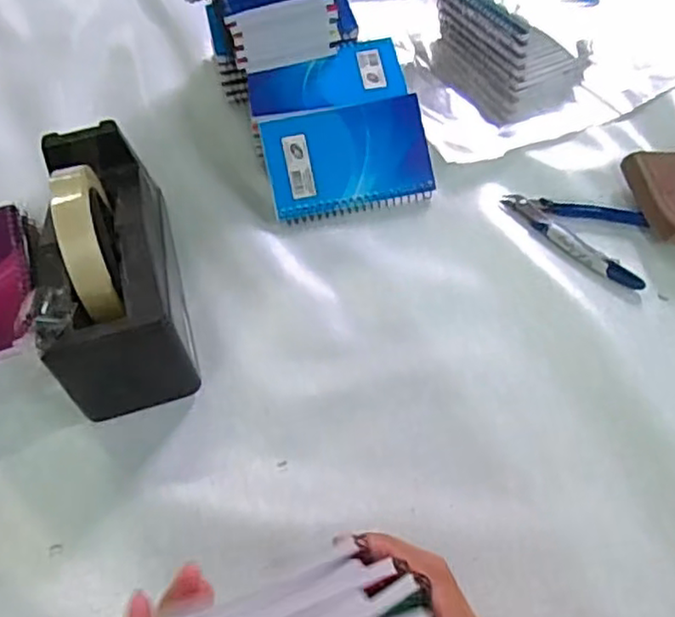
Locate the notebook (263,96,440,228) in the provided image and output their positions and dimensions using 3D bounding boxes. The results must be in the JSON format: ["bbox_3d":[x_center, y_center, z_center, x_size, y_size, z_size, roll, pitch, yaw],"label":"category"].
[{"bbox_3d":[0.009,-0.120,0.536,0.128,0.006,0.084,-11,90,-2],"label":"notebook"}]

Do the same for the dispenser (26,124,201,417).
[{"bbox_3d":[-0.154,-0.036,0.447,0.077,0.125,0.209,-15,54,-7],"label":"dispenser"}]

